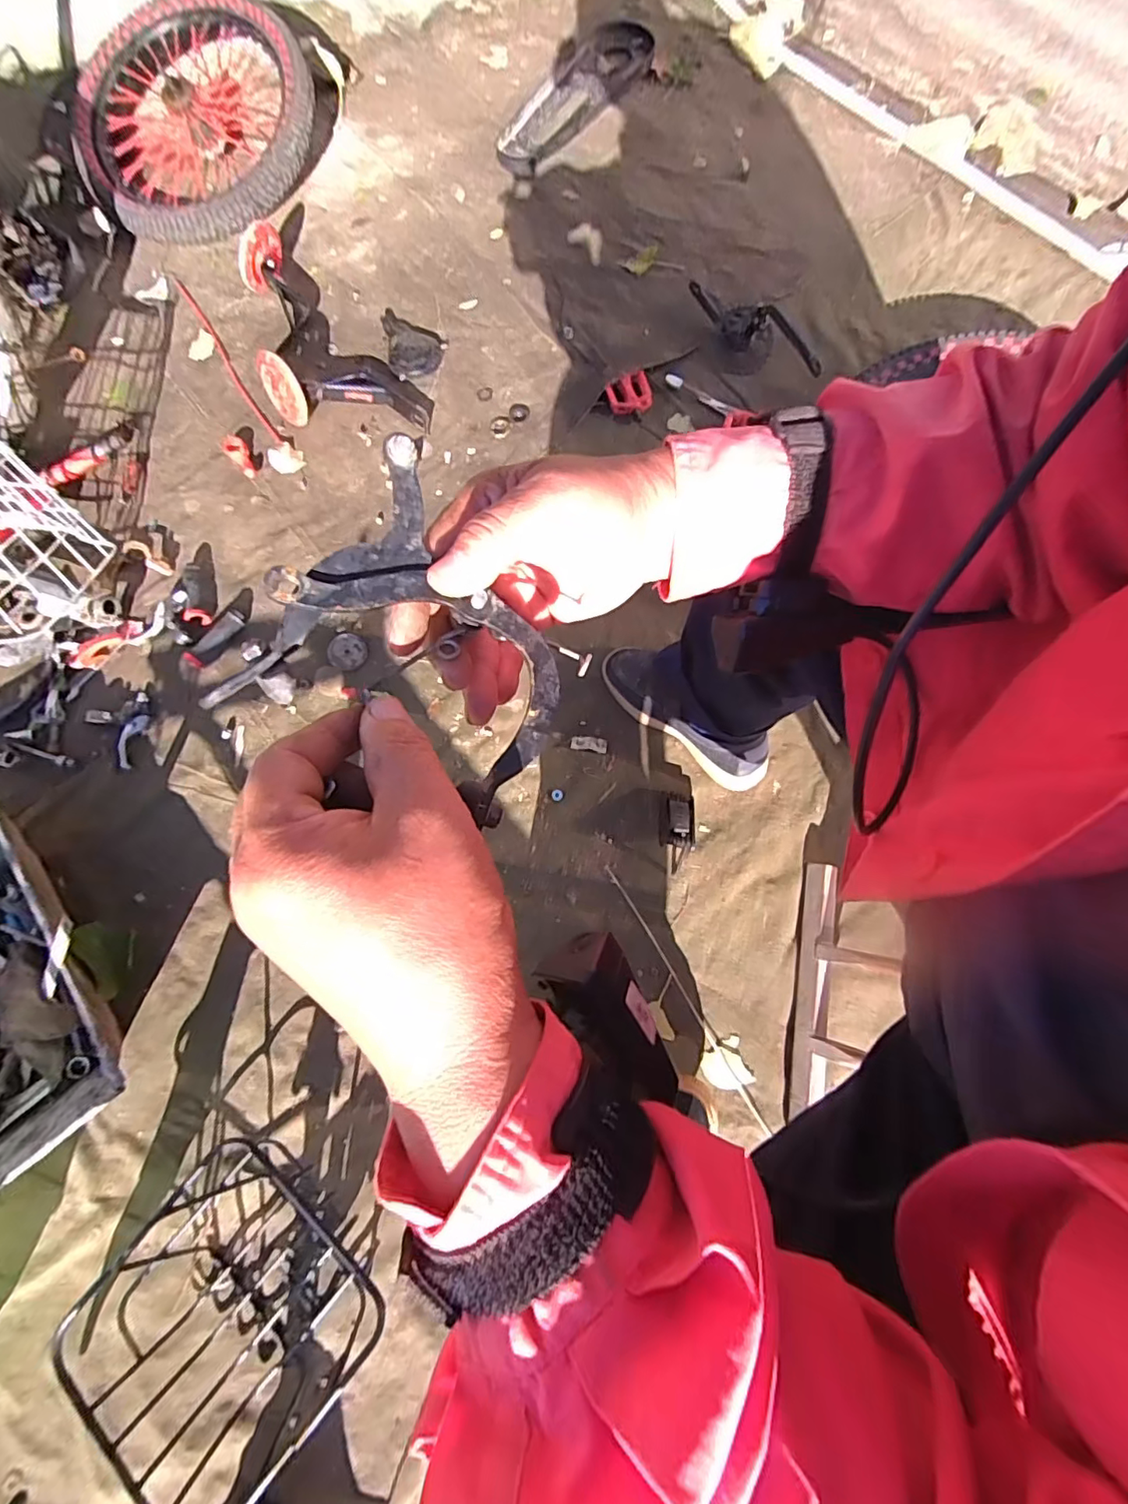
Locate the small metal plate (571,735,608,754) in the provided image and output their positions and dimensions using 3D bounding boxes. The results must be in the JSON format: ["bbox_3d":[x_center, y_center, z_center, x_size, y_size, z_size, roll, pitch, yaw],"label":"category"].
[{"bbox_3d":[0.037,-0.012,0.825,0.053,0.004,0.023,9,73,2],"label":"small metal plate"}]

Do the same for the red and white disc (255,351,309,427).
[{"bbox_3d":[-0.478,-0.616,0.959,0.088,0.105,0.014,18,49,24],"label":"red and white disc"}]

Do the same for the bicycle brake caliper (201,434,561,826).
[{"bbox_3d":[-0.052,-0.044,0.227,0.117,0.034,0.110,40,68,-10],"label":"bicycle brake caliper"}]

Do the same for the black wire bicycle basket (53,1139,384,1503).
[{"bbox_3d":[-0.374,0.629,0.587,0.248,0.127,0.242,35,76,9],"label":"black wire bicycle basket"}]

